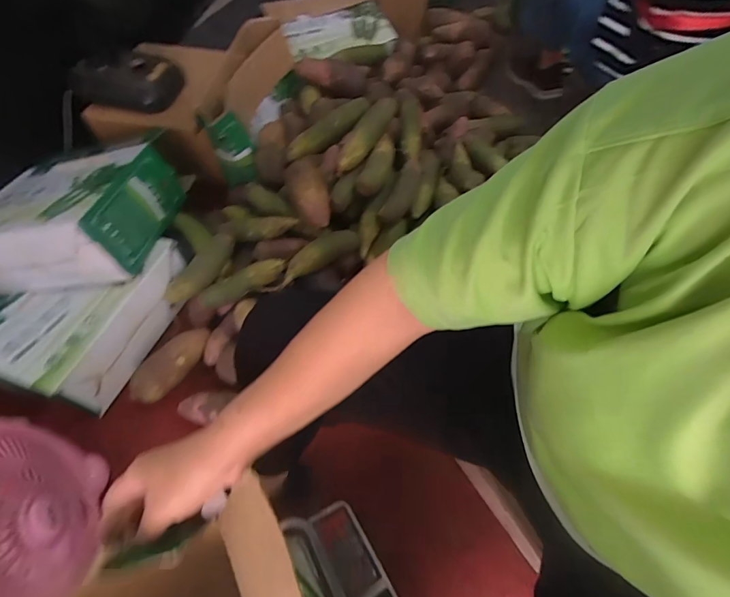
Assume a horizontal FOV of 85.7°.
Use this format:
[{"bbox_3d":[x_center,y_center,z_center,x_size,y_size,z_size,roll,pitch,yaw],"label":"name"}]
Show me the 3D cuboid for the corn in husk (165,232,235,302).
[{"bbox_3d":[-0.336,-0.056,0.799,0.198,0.053,0.051,-44,64,9],"label":"corn in husk"}]

